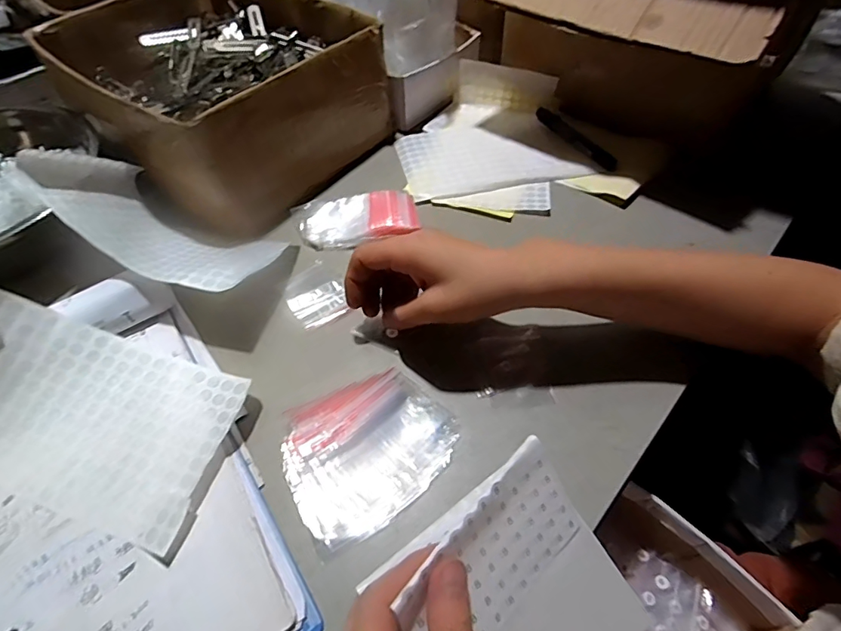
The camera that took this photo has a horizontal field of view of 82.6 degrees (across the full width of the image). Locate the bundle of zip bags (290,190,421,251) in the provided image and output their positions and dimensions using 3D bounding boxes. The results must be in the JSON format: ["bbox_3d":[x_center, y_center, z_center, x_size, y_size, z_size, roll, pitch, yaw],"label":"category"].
[{"bbox_3d":[-0.065,-0.099,0.484,0.122,0.021,0.064,-8,54,-9],"label":"bundle of zip bags"}]

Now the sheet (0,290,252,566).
[{"bbox_3d":[-0.242,0.062,0.335,0.219,0.052,0.126,15,55,10],"label":"sheet"}]

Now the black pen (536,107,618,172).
[{"bbox_3d":[0.185,-0.217,0.578,0.016,0.017,0.144,-24,55,-16],"label":"black pen"}]

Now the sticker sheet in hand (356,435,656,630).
[{"bbox_3d":[0.063,0.175,0.278,0.132,0.024,0.163,-40,103,-29],"label":"sticker sheet in hand"}]

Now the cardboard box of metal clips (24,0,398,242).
[{"bbox_3d":[-0.226,-0.266,0.546,0.314,0.114,0.260,32,59,21],"label":"cardboard box of metal clips"}]

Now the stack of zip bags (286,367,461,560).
[{"bbox_3d":[-0.035,0.092,0.341,0.118,0.006,0.102,-23,58,-19],"label":"stack of zip bags"}]

